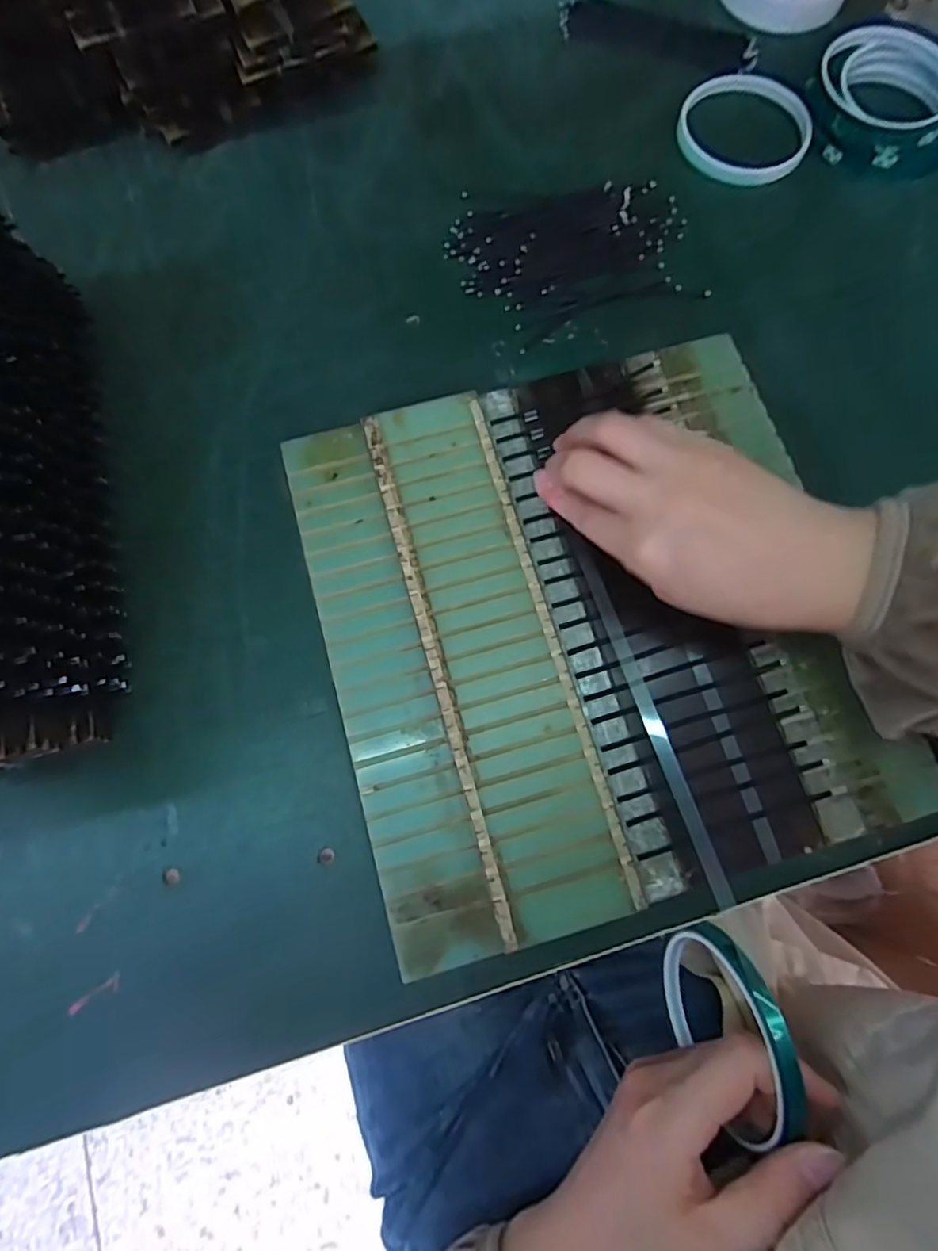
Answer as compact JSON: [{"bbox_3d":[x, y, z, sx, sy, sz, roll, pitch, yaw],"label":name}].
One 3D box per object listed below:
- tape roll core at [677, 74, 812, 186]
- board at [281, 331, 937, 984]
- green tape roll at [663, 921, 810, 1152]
[{"bbox_3d":[0.172,-0.318,0.382,0.077,0.012,0.084,0,75,-1],"label":"tape roll core"},{"bbox_3d":[0.057,-0.007,0.295,0.250,0.019,0.265,-15,76,-5],"label":"board"},{"bbox_3d":[0.112,0.175,0.263,0.020,0.093,0.076,-5,76,-2],"label":"green tape roll"}]

